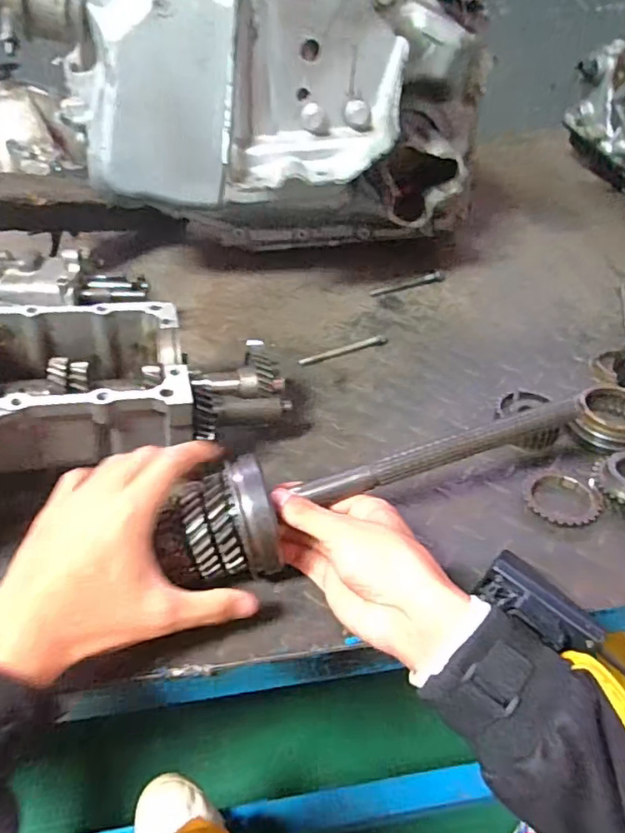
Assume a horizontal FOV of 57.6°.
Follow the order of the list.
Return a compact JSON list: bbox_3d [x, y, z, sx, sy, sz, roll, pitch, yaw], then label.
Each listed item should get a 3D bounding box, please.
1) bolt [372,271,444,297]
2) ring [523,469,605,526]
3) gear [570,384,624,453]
[{"bbox_3d":[0.123,-0.170,0.722,0.108,0.012,0.015,-16,42,-17],"label":"bolt"},{"bbox_3d":[0.195,0.063,0.444,0.058,0.005,0.055,-1,40,0],"label":"ring"},{"bbox_3d":[0.262,0.003,0.492,0.066,0.033,0.059,30,49,31],"label":"gear"}]

